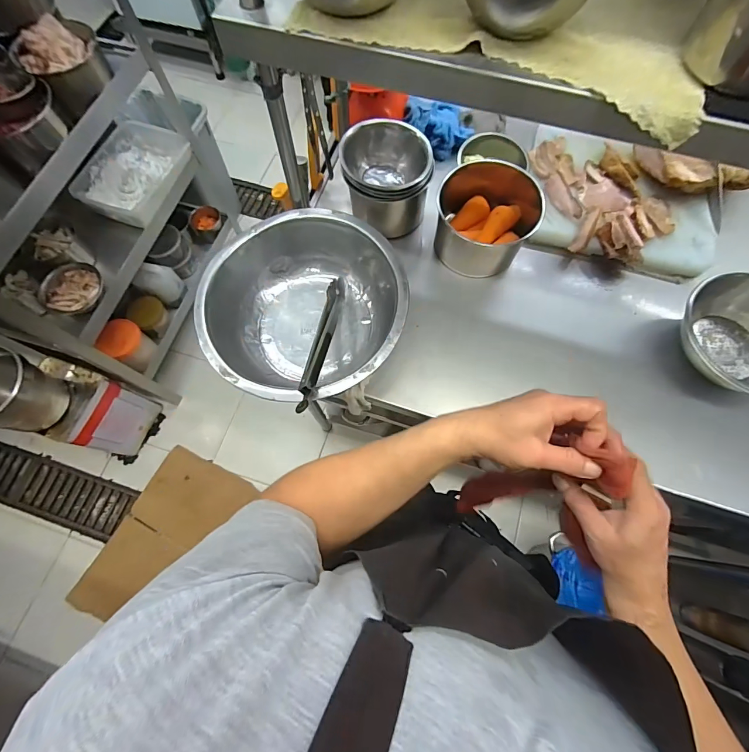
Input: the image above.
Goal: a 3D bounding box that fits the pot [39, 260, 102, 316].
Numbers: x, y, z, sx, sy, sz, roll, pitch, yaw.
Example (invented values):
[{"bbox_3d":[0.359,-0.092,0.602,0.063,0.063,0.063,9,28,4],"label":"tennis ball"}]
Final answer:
[{"bbox_3d":[-0.879,-0.250,1.087,0.157,0.076,0.156,13,71,5],"label":"pot"}]

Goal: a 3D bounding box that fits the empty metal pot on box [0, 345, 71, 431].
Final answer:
[{"bbox_3d":[-1.070,0.053,1.086,0.217,0.221,0.214,0,71,0],"label":"empty metal pot on box"}]

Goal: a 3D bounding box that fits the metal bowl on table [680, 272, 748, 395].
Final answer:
[{"bbox_3d":[0.642,-0.061,0.650,0.218,0.096,0.193,18,72,6],"label":"metal bowl on table"}]

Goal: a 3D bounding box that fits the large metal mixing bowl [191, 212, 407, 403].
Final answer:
[{"bbox_3d":[-0.121,-0.107,0.669,0.327,0.158,0.334,0,71,0],"label":"large metal mixing bowl"}]

